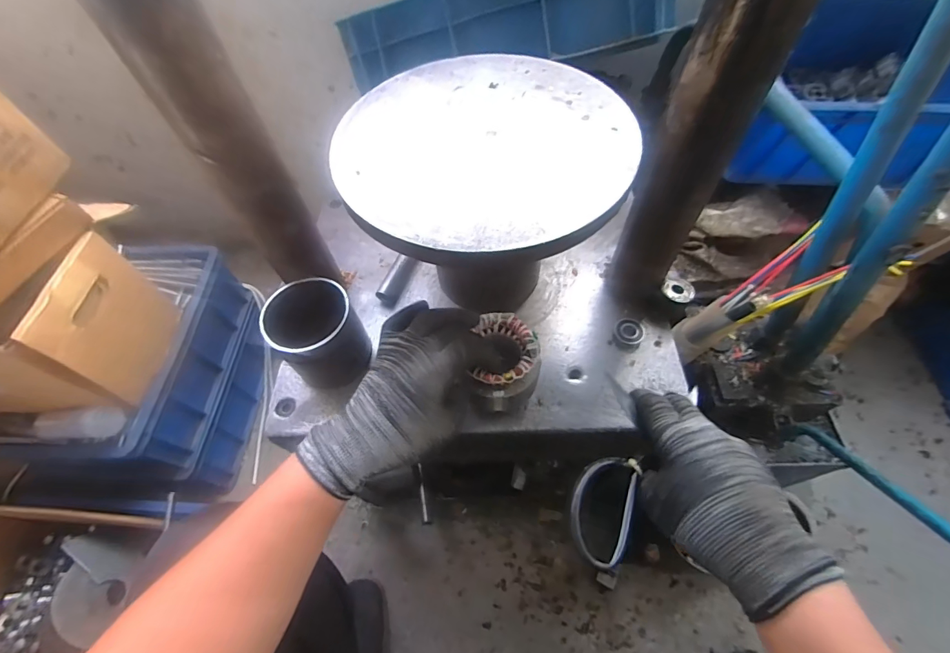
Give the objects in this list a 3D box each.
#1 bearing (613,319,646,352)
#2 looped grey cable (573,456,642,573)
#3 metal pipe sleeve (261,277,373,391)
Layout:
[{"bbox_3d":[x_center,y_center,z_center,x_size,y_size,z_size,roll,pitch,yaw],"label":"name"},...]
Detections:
[{"bbox_3d":[0.179,0.009,0.486,0.033,0.016,0.039,27,63,18],"label":"bearing"},{"bbox_3d":[0.095,0.127,0.302,0.049,0.008,0.086,38,52,-2],"label":"looped grey cable"},{"bbox_3d":[-0.167,0.012,0.450,0.089,0.093,0.090,35,66,21],"label":"metal pipe sleeve"}]

